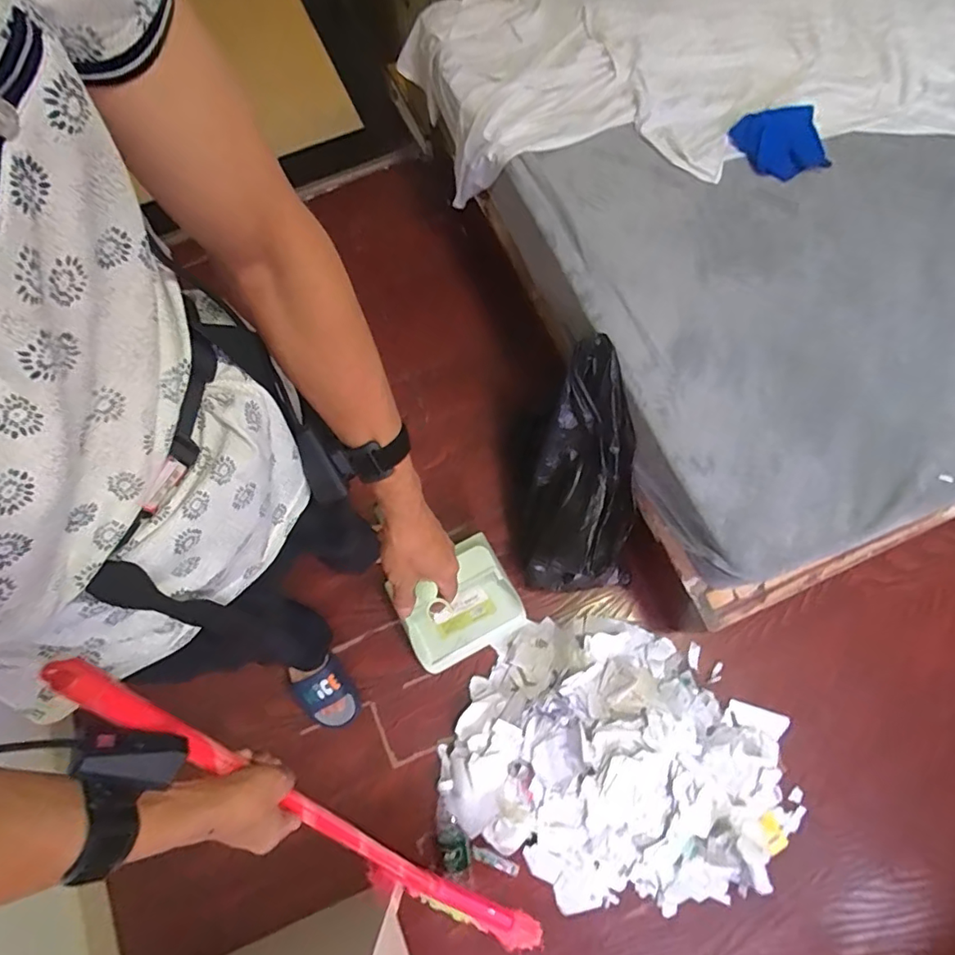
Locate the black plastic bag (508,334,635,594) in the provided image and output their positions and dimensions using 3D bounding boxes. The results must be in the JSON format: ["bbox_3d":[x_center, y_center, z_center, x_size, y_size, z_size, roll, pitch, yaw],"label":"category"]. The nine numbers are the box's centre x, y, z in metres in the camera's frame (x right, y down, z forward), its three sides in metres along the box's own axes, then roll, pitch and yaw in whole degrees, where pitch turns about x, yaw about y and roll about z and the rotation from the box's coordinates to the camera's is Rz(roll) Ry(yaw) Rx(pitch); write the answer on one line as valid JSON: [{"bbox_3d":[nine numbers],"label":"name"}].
[{"bbox_3d":[0.206,0.001,1.186,0.249,0.424,0.459,-7,73,0],"label":"black plastic bag"}]

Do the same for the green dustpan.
[{"bbox_3d":[-0.047,0.301,1.264,0.269,0.083,0.233,-29,79,-7],"label":"green dustpan"}]

